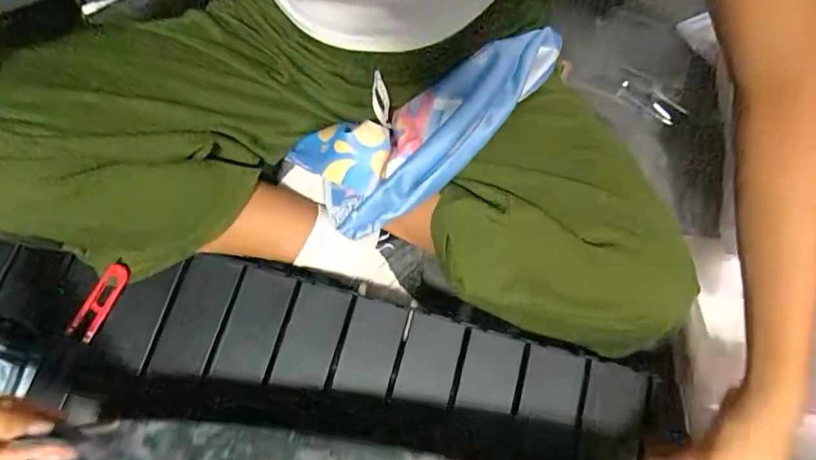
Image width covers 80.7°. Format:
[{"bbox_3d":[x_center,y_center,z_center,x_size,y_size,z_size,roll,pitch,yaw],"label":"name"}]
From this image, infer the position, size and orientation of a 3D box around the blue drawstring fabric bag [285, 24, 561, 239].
[{"bbox_3d":[0.016,-0.108,0.483,0.287,0.061,0.126,-32,75,14],"label":"blue drawstring fabric bag"}]

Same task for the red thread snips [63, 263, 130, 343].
[{"bbox_3d":[-0.304,0.070,0.476,0.023,0.010,0.079,23,75,7],"label":"red thread snips"}]

